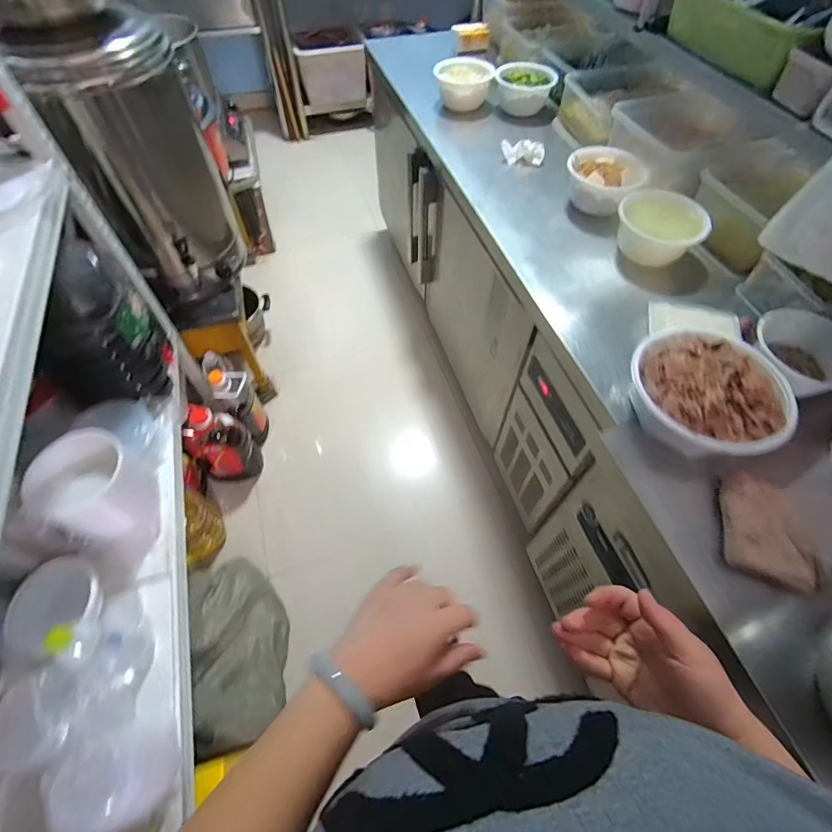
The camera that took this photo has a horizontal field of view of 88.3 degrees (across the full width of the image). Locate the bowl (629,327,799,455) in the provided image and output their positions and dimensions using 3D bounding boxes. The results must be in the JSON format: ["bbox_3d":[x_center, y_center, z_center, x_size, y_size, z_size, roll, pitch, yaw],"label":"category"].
[{"bbox_3d":[0.458,-0.033,0.691,0.226,0.085,0.234,0,58,0],"label":"bowl"}]

